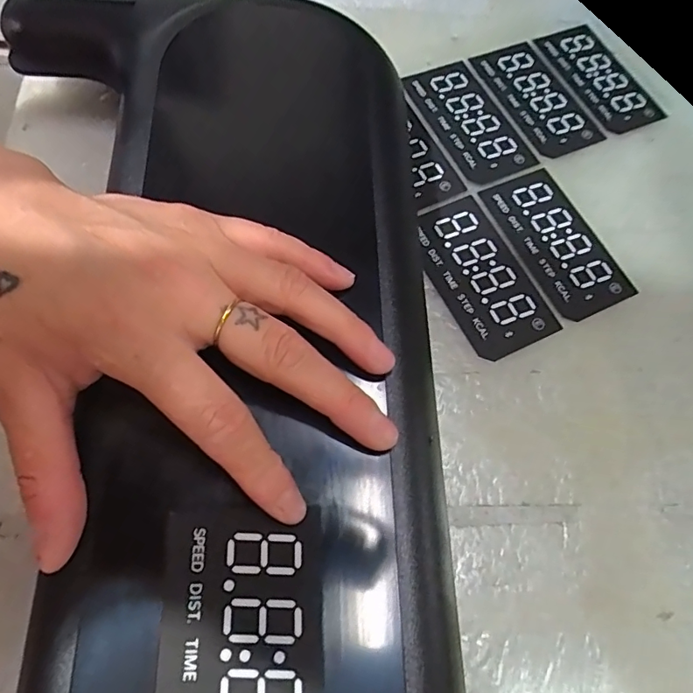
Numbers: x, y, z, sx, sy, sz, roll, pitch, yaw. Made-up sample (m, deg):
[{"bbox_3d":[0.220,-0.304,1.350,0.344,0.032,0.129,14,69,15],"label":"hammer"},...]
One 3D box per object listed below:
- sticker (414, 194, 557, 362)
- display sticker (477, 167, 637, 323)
[{"bbox_3d":[0.070,-0.039,0.272,0.048,0.004,0.092,-23,71,-12],"label":"sticker"},{"bbox_3d":[0.117,-0.059,0.285,0.048,0.004,0.091,-22,71,-14],"label":"display sticker"}]

